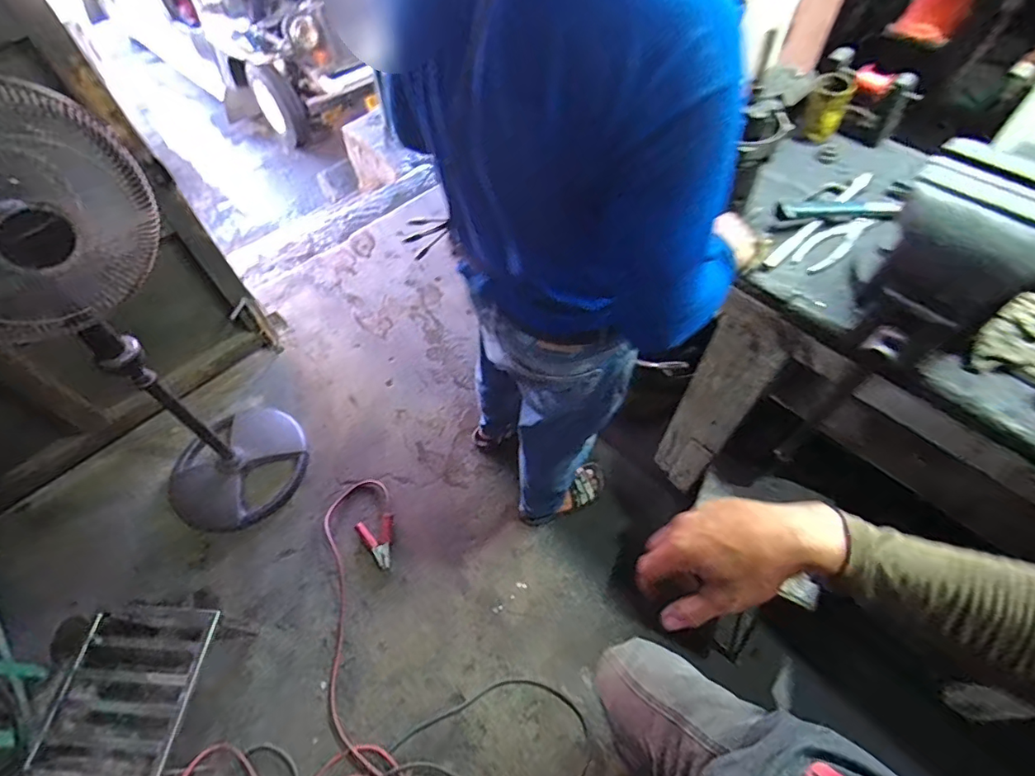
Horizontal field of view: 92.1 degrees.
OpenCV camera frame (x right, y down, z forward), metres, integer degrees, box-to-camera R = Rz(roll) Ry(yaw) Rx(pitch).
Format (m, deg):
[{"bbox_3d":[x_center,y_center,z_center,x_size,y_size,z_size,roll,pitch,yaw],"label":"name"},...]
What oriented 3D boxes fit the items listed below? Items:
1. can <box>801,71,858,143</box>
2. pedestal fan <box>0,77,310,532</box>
[{"bbox_3d":[0.662,-0.606,1.079,0.085,0.110,0.079,-1,56,1],"label":"can"},{"bbox_3d":[-0.878,-0.069,1.151,0.338,1.173,0.388,20,57,13],"label":"pedestal fan"}]

